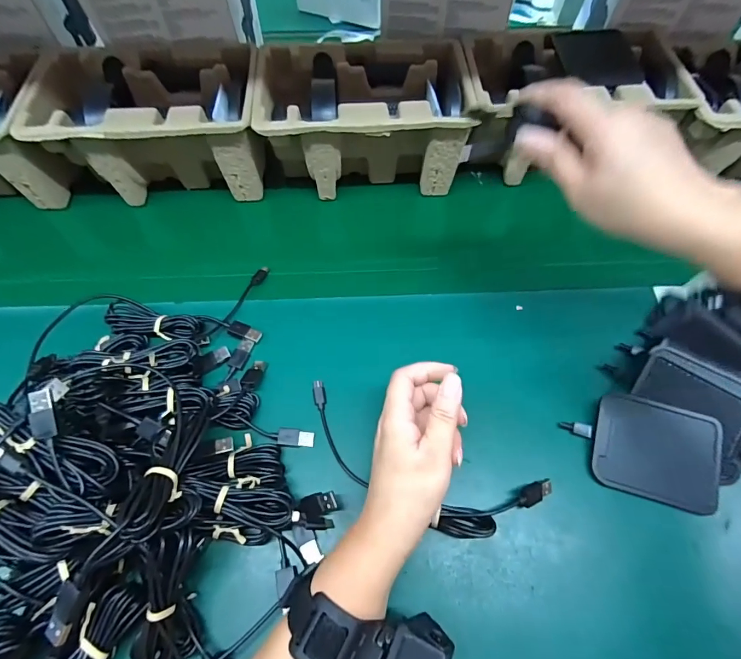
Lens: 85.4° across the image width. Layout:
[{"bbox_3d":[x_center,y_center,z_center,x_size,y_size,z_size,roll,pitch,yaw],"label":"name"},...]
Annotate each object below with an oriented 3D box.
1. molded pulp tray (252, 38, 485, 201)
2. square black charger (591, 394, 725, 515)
[{"bbox_3d":[-0.003,-0.242,0.462,0.220,0.109,0.146,-5,63,1],"label":"molded pulp tray"},{"bbox_3d":[0.240,0.100,0.335,0.100,0.013,0.081,16,65,11],"label":"square black charger"}]

